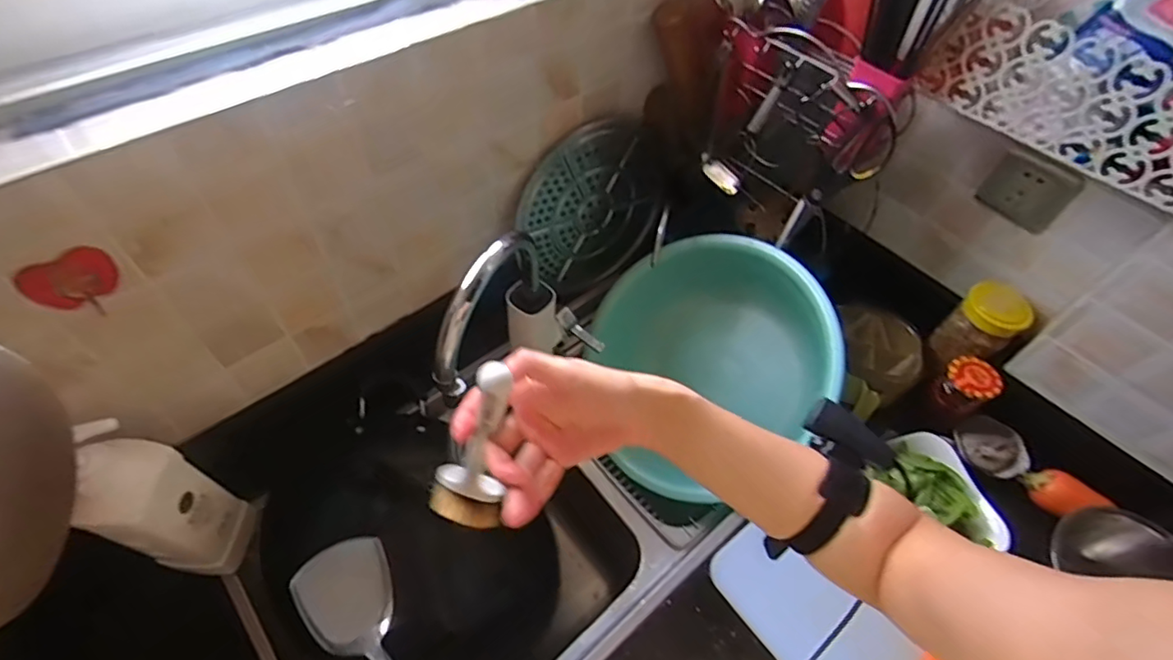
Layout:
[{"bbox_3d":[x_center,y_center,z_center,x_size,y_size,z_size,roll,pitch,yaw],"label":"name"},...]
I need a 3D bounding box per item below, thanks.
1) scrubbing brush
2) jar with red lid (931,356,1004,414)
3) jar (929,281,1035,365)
[{"bbox_3d":[-0.081,0.094,0.425,0.057,0.206,0.046,13,53,-9],"label":"scrubbing brush"},{"bbox_3d":[0.527,0.078,0.796,0.056,0.059,0.066,-36,64,-26],"label":"jar with red lid"},{"bbox_3d":[0.563,-0.007,0.818,0.086,0.104,0.077,-37,64,-26],"label":"jar"}]

